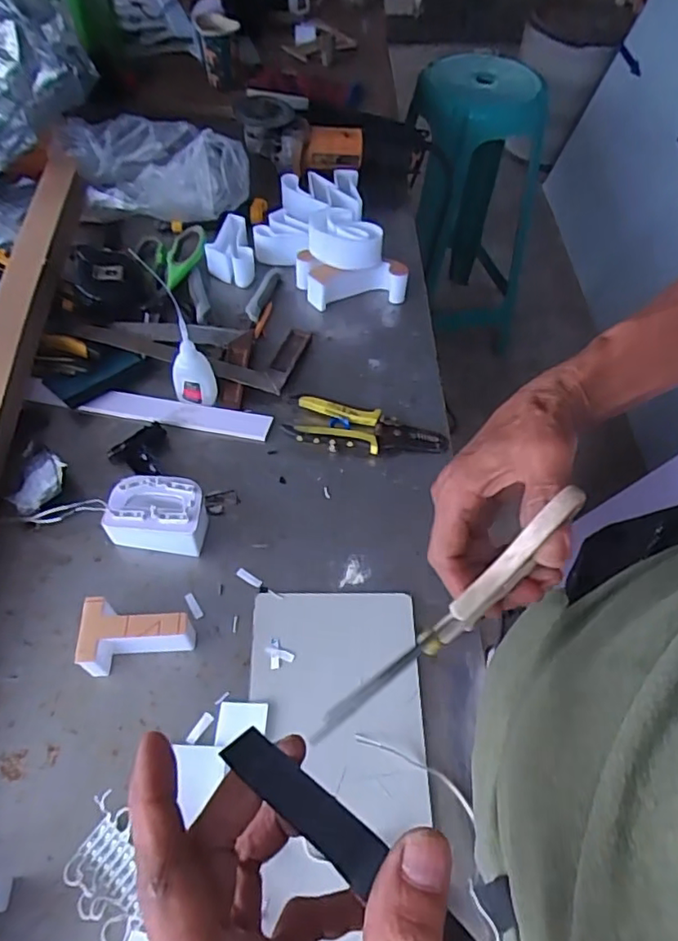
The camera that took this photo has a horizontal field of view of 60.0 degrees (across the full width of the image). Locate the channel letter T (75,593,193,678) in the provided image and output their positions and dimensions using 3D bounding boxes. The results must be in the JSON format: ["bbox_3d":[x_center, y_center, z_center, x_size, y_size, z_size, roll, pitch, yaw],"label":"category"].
[{"bbox_3d":[-0.164,0.138,0.480,0.082,0.046,0.050,3,56,0],"label":"channel letter T"}]

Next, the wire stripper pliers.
[{"bbox_3d":[0.032,-0.044,0.627,0.163,0.023,0.057,8,56,3],"label":"wire stripper pliers"}]

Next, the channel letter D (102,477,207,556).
[{"bbox_3d":[-0.168,0.041,0.543,0.089,0.051,0.053,4,56,0],"label":"channel letter D"}]

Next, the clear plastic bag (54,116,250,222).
[{"bbox_3d":[-0.251,-0.408,0.775,0.251,0.075,0.136,3,56,-3],"label":"clear plastic bag"}]

